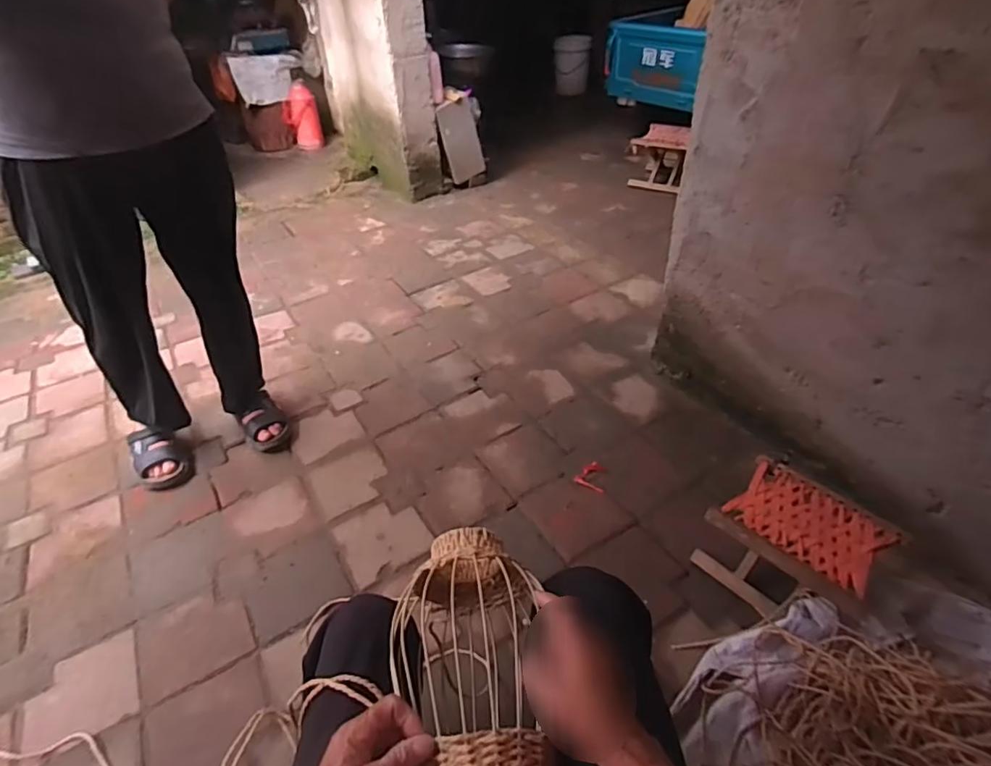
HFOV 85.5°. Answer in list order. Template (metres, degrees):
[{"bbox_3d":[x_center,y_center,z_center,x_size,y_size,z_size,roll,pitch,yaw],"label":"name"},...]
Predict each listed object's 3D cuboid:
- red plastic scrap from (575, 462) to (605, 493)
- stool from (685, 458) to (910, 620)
[{"bbox_3d":[0.238,0.235,1.351,0.070,0.013,0.094,8,43,11],"label":"red plastic scrap"},{"bbox_3d":[0.584,0.336,1.067,0.238,0.184,0.275,-28,46,-25],"label":"stool"}]

